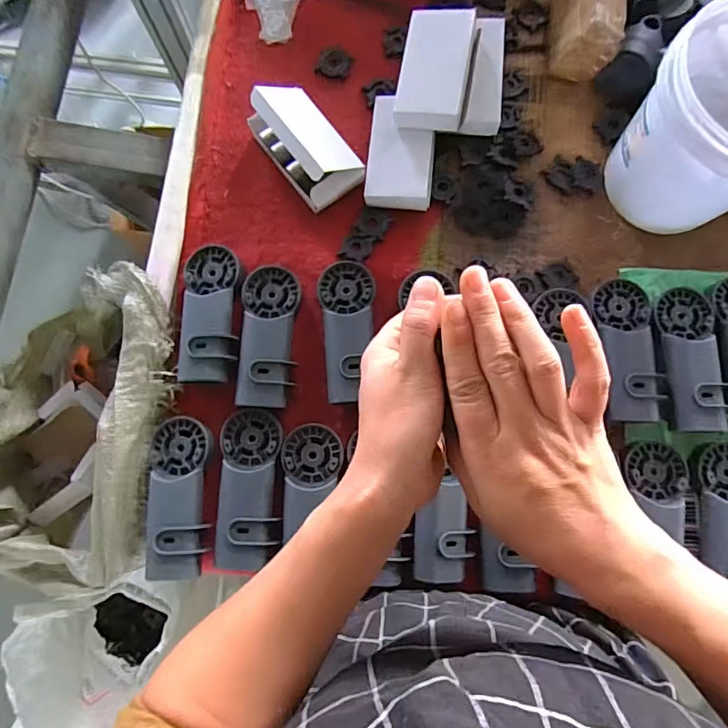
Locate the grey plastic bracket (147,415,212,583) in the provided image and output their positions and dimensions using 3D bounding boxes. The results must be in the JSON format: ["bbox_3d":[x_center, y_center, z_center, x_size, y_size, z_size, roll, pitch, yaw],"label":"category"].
[{"bbox_3d":[-0.192,0.136,0.500,0.062,0.033,0.158,-4,80,-1],"label":"grey plastic bracket"}]

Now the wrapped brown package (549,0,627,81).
[{"bbox_3d":[0.268,-0.419,0.578,0.064,0.082,0.133,8,80,2],"label":"wrapped brown package"}]

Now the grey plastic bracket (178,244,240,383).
[{"bbox_3d":[-0.173,-0.059,0.549,0.068,0.040,0.163,-2,80,0],"label":"grey plastic bracket"}]

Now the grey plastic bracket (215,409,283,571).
[{"bbox_3d":[-0.120,0.127,0.503,0.061,0.027,0.154,-2,80,0],"label":"grey plastic bracket"}]

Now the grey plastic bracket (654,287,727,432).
[{"bbox_3d":[0.359,-0.008,0.527,0.061,0.030,0.159,3,80,1],"label":"grey plastic bracket"}]

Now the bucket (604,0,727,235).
[{"bbox_3d":[0.372,-0.239,0.499,0.173,0.164,0.158,0,80,0],"label":"bucket"}]

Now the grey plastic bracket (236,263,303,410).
[{"bbox_3d":[-0.106,-0.032,0.543,0.064,0.041,0.161,0,80,0],"label":"grey plastic bracket"}]

